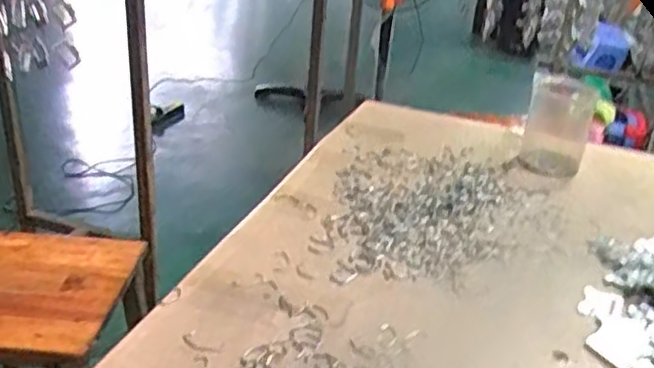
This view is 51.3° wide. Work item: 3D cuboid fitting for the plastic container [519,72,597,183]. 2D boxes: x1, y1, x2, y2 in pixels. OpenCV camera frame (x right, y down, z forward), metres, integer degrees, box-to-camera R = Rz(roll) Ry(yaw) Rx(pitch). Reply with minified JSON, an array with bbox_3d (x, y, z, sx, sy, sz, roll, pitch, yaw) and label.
[{"bbox_3d":[0.372,-0.097,1.099,0.097,0.141,0.085,13,28,17],"label":"plastic container"}]

